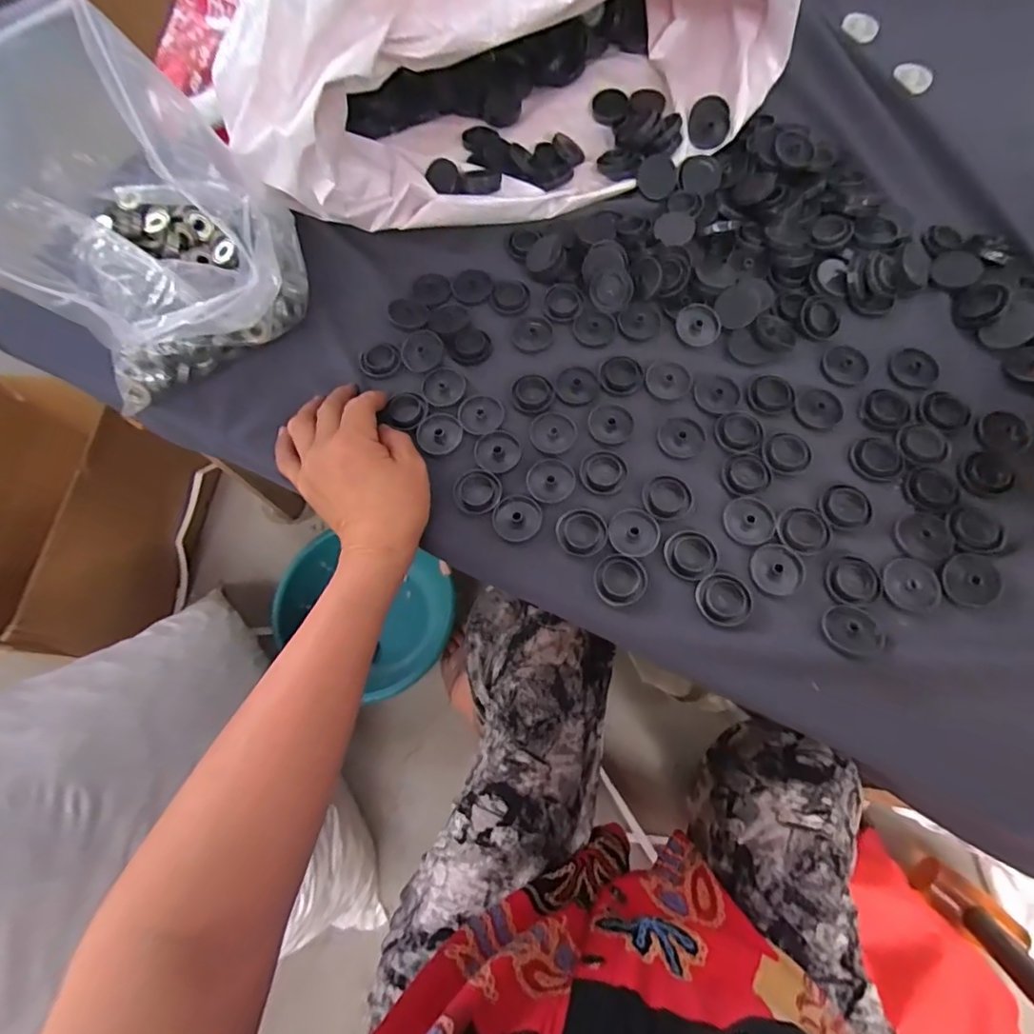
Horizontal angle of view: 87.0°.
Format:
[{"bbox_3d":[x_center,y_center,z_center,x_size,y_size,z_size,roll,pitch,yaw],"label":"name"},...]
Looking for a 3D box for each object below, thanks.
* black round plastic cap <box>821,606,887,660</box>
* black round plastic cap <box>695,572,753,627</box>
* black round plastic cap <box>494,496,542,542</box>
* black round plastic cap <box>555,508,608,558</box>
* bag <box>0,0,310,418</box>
[{"bbox_3d":[0.205,0.070,0.334,0.032,0.008,0.031,-1,69,3],"label":"black round plastic cap"},{"bbox_3d":[0.134,0.052,0.350,0.034,0.004,0.032,-1,69,3],"label":"black round plastic cap"},{"bbox_3d":[0.000,0.001,0.380,0.032,0.005,0.033,-1,69,3],"label":"black round plastic cap"},{"bbox_3d":[0.044,0.010,0.370,0.033,0.004,0.032,-1,69,3],"label":"black round plastic cap"},{"bbox_3d":[-0.284,-0.218,0.378,0.253,0.173,0.171,39,76,17],"label":"bag"}]

